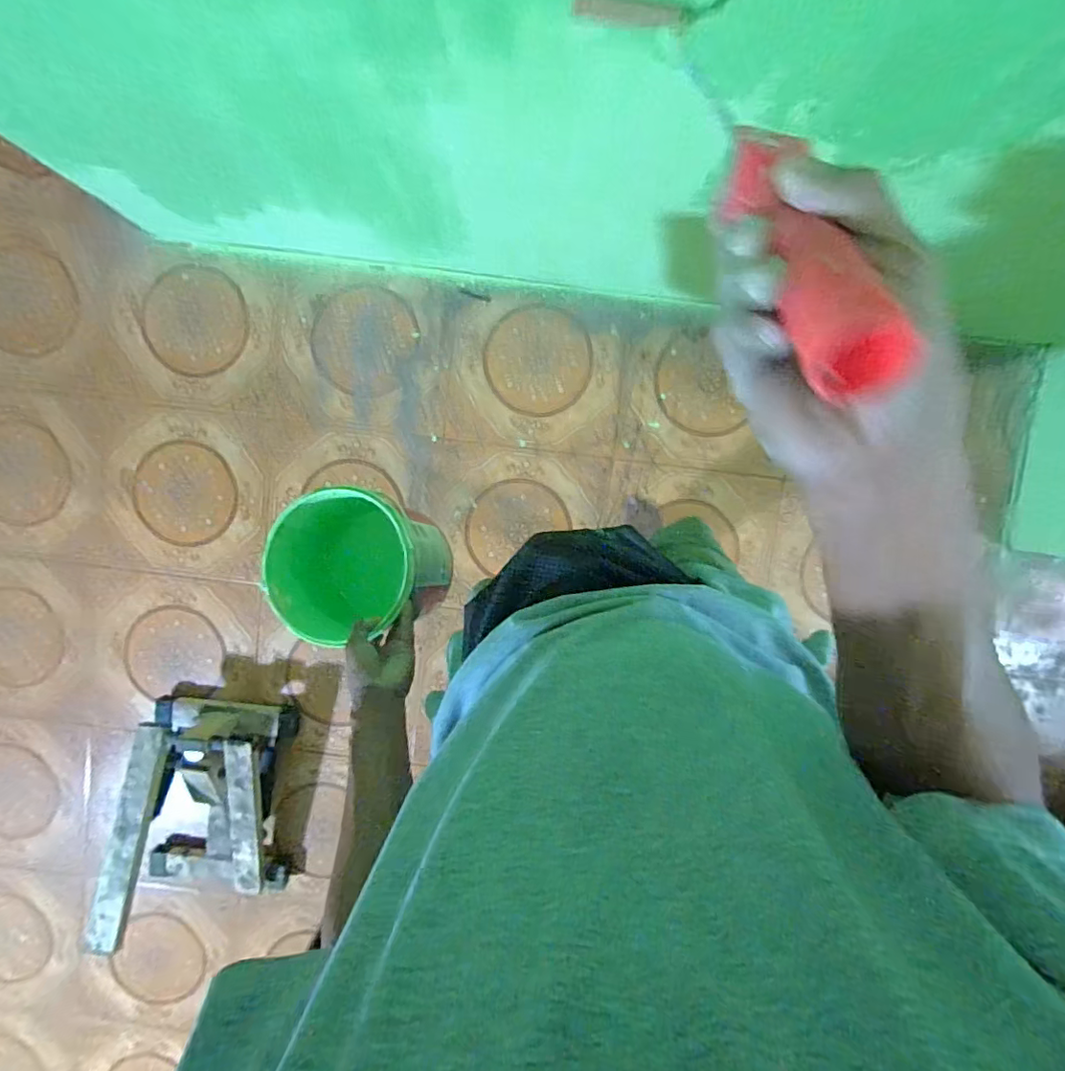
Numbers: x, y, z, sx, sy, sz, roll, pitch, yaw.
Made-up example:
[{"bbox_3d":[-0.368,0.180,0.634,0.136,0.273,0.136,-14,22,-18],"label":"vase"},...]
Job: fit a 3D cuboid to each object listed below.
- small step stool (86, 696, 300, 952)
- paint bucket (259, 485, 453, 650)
[{"bbox_3d":[-0.769,0.642,1.262,0.324,0.264,0.478,6,97,1],"label":"small step stool"},{"bbox_3d":[-0.218,0.026,0.699,0.193,0.154,0.172,-10,96,3],"label":"paint bucket"}]

